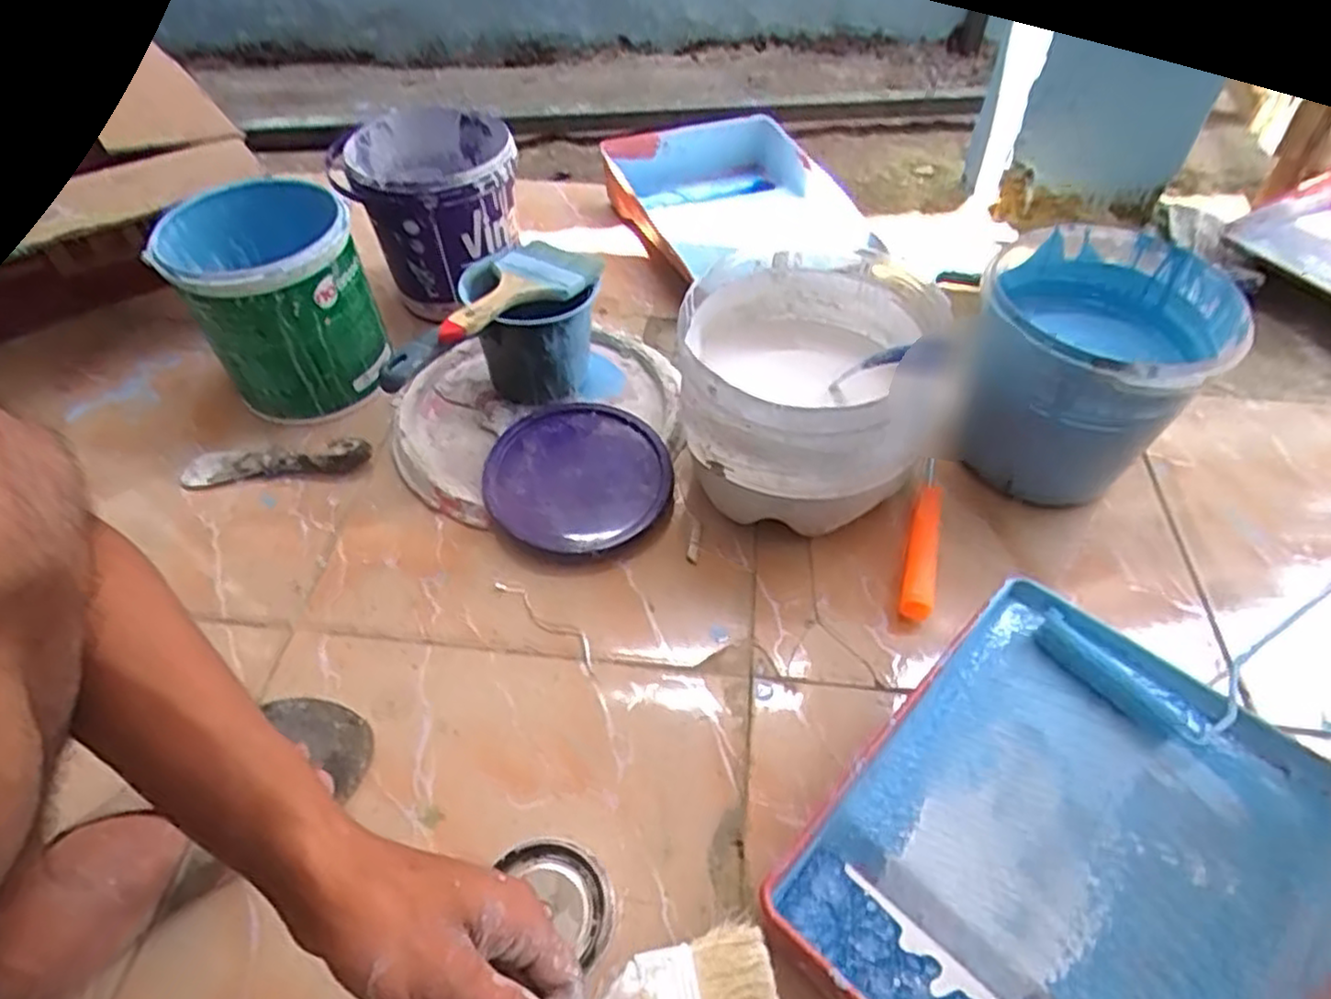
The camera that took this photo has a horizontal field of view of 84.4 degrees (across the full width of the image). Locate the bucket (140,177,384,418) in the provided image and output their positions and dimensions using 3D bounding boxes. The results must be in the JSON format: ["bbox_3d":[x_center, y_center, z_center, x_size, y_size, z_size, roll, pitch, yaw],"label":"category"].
[{"bbox_3d":[-0.406,-0.207,0.777,0.172,0.181,0.186,0,50,0],"label":"bucket"}]

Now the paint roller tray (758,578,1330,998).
[{"bbox_3d":[0.270,0.241,0.487,0.276,0.076,0.352,37,59,27],"label":"paint roller tray"}]

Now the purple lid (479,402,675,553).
[{"bbox_3d":[-0.085,-0.025,0.730,0.173,0.017,0.166,1,56,-1],"label":"purple lid"}]

